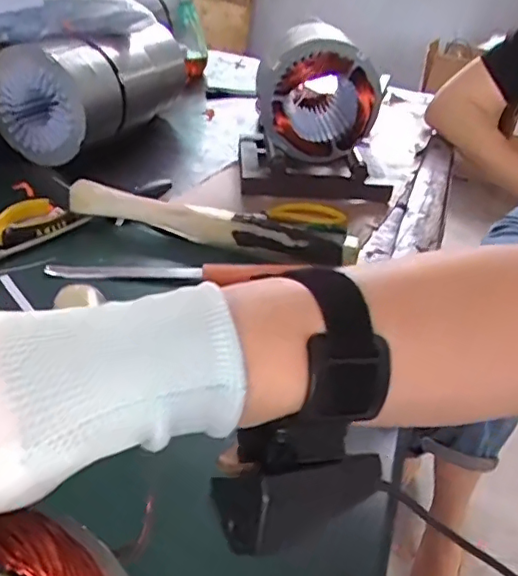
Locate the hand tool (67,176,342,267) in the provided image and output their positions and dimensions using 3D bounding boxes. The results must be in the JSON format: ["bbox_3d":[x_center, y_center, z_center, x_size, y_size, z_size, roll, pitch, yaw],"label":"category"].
[{"bbox_3d":[-0.062,-0.074,0.662,0.313,0.046,0.028,13,36,7],"label":"hand tool"}]

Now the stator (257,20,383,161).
[{"bbox_3d":[0.081,-0.277,0.825,0.158,0.149,0.104,-2,37,-14],"label":"stator"}]

